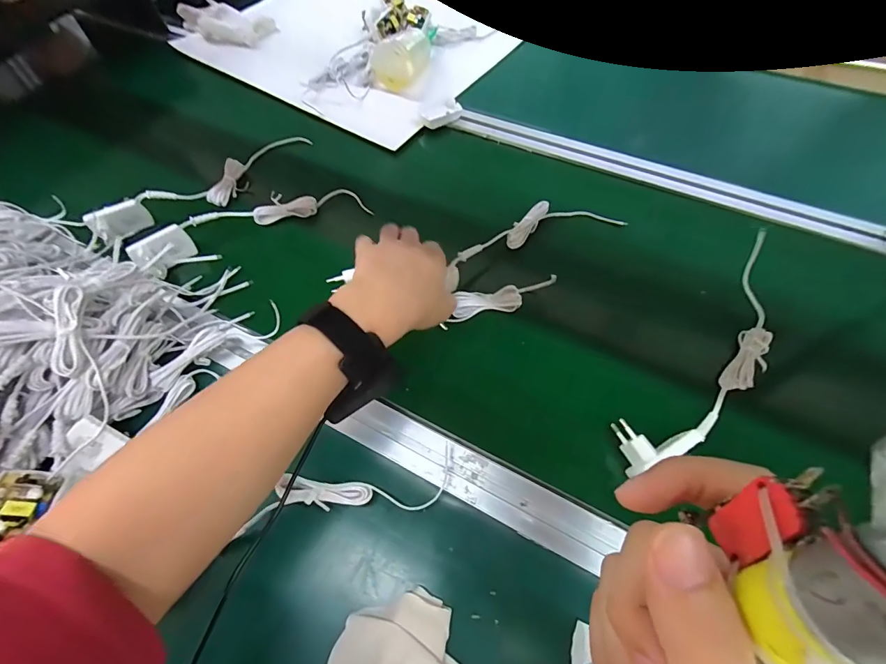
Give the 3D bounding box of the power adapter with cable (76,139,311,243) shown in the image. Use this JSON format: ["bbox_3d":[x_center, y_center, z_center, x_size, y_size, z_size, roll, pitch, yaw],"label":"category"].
[{"bbox_3d":[-0.293,-0.194,0.511,0.049,0.030,0.274,39,67,19],"label":"power adapter with cable"}]

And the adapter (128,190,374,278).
[{"bbox_3d":[-0.222,-0.131,0.478,0.254,0.036,0.064,-27,64,-16],"label":"adapter"}]

